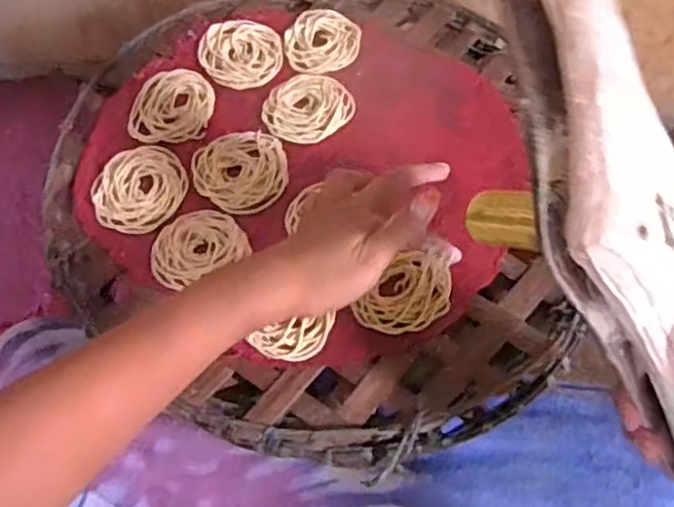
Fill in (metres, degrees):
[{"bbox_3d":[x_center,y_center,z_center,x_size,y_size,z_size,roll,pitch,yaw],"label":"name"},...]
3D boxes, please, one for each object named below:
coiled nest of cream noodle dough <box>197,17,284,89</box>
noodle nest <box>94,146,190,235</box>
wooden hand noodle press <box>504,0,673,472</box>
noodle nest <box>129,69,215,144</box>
[{"bbox_3d":[-0.083,-0.174,0.603,0.070,0.009,0.068,16,62,9],"label":"coiled nest of cream noodle dough"},{"bbox_3d":[-0.151,-0.051,0.535,0.068,0.006,0.078,14,62,8],"label":"noodle nest"},{"bbox_3d":[0.135,-0.026,0.338,0.063,0.052,0.280,-22,101,-12],"label":"wooden hand noodle press"},{"bbox_3d":[-0.135,-0.122,0.573,0.062,0.008,0.070,7,61,4],"label":"noodle nest"}]

